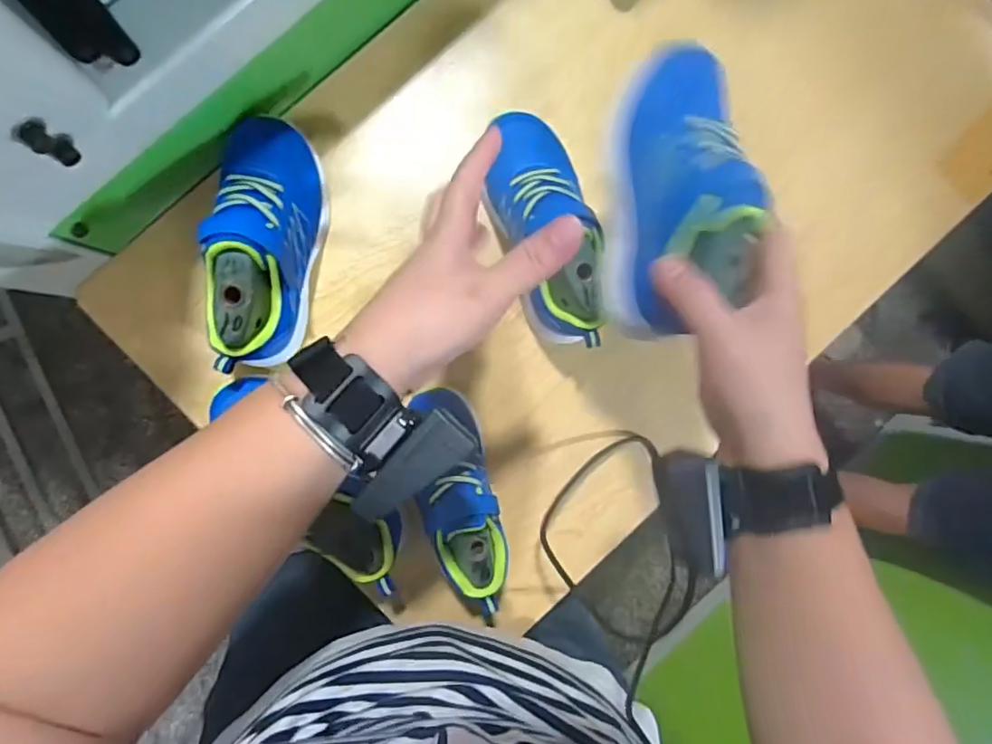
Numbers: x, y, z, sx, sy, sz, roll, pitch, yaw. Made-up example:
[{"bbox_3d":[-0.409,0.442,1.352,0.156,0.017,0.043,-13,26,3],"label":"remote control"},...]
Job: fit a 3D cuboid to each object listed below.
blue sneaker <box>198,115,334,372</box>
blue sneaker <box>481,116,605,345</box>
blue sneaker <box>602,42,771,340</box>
[{"bbox_3d":[-0.172,-0.096,0.430,0.065,0.091,0.191,6,78,-7],"label":"blue sneaker"},{"bbox_3d":[0.037,-0.112,0.450,0.064,0.089,0.187,-16,89,-6],"label":"blue sneaker"},{"bbox_3d":[0.118,-0.119,0.367,0.062,0.089,0.179,-2,93,-7],"label":"blue sneaker"}]

